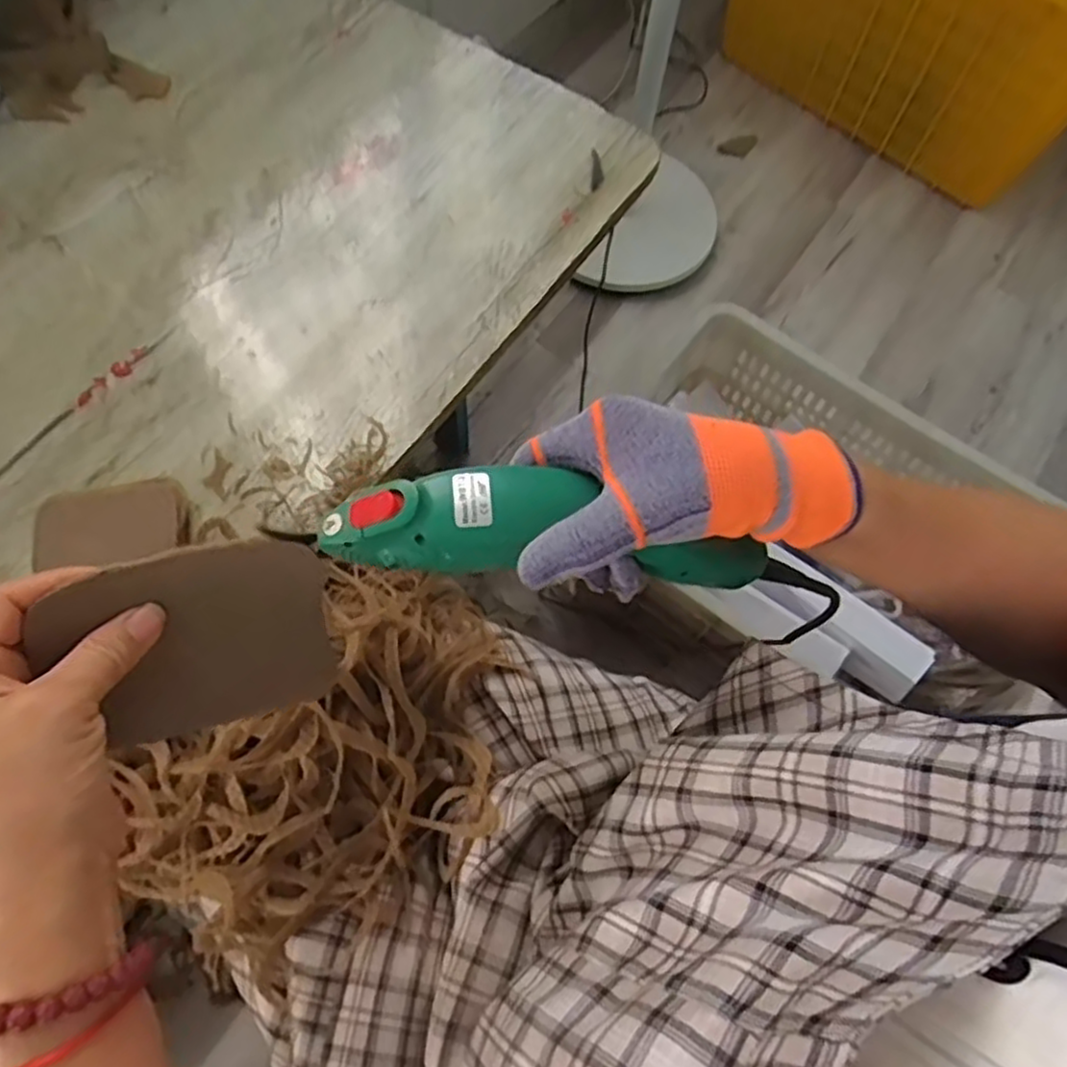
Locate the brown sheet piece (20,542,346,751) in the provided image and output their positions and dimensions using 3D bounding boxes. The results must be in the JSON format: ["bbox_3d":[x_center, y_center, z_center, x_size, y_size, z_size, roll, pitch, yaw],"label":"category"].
[{"bbox_3d":[-0.149,0.050,0.321,0.113,0.089,0.005,-10,28,-16],"label":"brown sheet piece"}]

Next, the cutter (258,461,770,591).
[{"bbox_3d":[0.006,0.000,0.330,0.224,0.048,0.045,6,64,-20],"label":"cutter"}]

